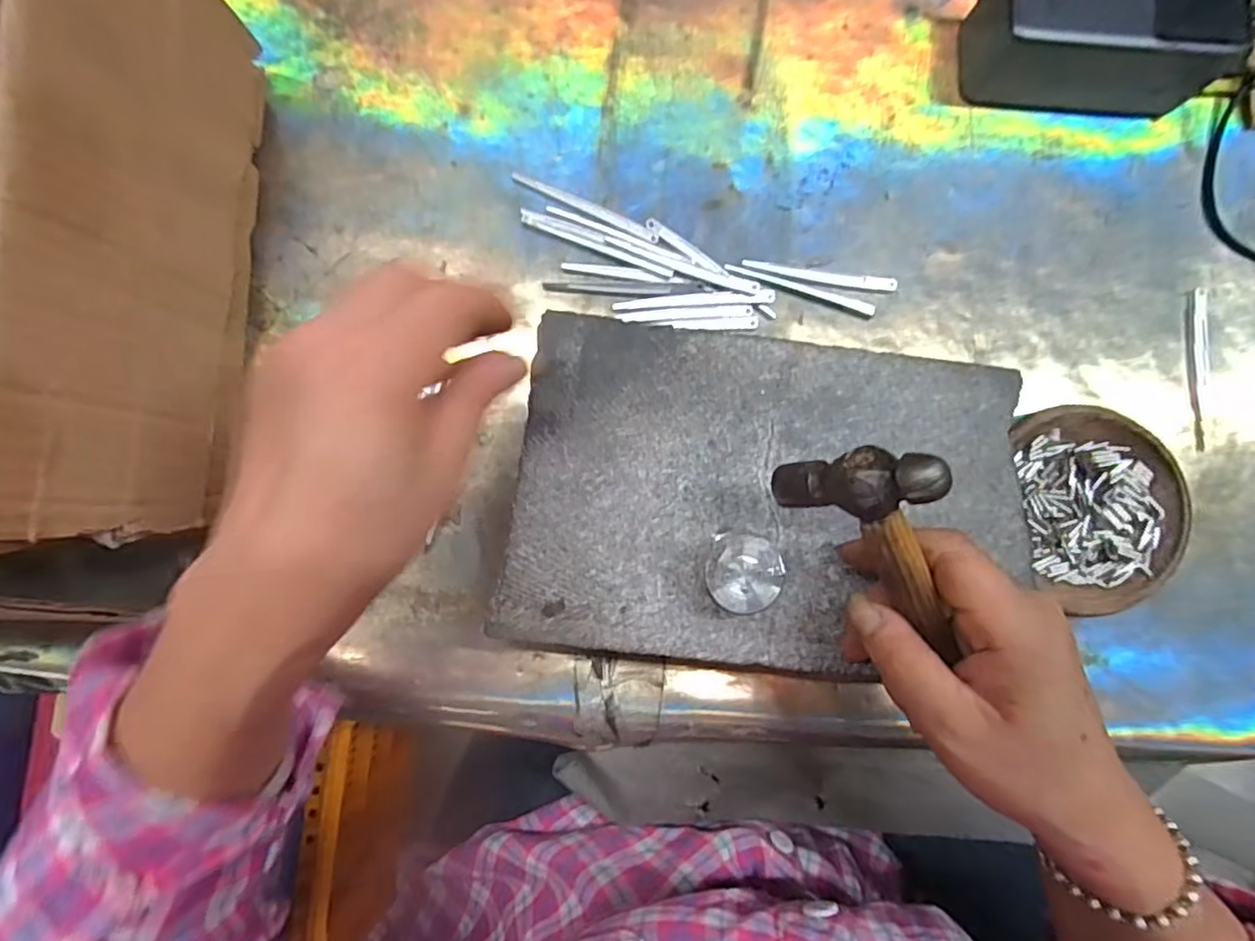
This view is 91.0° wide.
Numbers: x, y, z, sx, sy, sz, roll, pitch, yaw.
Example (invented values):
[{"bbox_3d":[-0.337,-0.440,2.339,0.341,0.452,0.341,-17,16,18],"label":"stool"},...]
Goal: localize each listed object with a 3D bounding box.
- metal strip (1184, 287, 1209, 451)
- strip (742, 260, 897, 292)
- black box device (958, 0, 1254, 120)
[{"bbox_3d":[0.332,-0.060,0.359,0.012,0.005,0.093,3,87,6],"label":"metal strip"},{"bbox_3d":[0.110,-0.112,0.351,0.087,0.004,0.009,7,87,-2],"label":"strip"},{"bbox_3d":[0.261,-0.246,0.343,0.127,0.057,0.062,2,87,-3],"label":"black box device"}]

